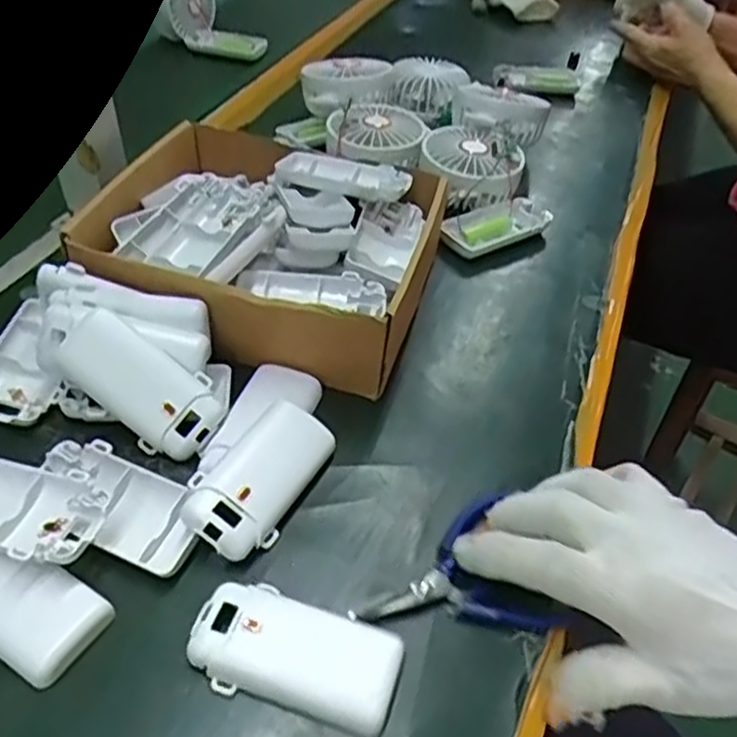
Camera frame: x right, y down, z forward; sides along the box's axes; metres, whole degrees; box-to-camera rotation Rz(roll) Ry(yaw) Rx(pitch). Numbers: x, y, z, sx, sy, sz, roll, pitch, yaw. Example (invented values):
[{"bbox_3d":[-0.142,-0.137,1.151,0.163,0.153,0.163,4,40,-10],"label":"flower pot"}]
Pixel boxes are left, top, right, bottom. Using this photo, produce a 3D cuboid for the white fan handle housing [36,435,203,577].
[{"bbox_3d":[-0.127,0.069,0.372,0.095,0.020,0.042,23,47,19],"label":"white fan handle housing"}]

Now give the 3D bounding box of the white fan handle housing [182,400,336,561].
[{"bbox_3d":[-0.058,0.057,0.384,0.045,0.027,0.091,22,47,18],"label":"white fan handle housing"}]

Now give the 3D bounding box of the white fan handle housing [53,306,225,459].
[{"bbox_3d":[-0.128,0.009,0.409,0.093,0.030,0.042,39,49,-5],"label":"white fan handle housing"}]

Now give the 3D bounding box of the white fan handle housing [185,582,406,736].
[{"bbox_3d":[-0.032,0.128,0.328,0.093,0.013,0.046,15,45,11],"label":"white fan handle housing"}]

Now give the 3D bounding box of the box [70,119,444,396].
[{"bbox_3d":[-0.070,-0.089,0.511,0.227,0.071,0.201,12,45,8],"label":"box"}]

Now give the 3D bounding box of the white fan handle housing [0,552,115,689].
[{"bbox_3d":[-0.166,0.105,0.335,0.089,0.018,0.044,22,47,18],"label":"white fan handle housing"}]

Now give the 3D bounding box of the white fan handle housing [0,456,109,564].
[{"bbox_3d":[-0.178,0.070,0.360,0.098,0.018,0.049,11,45,7],"label":"white fan handle housing"}]

